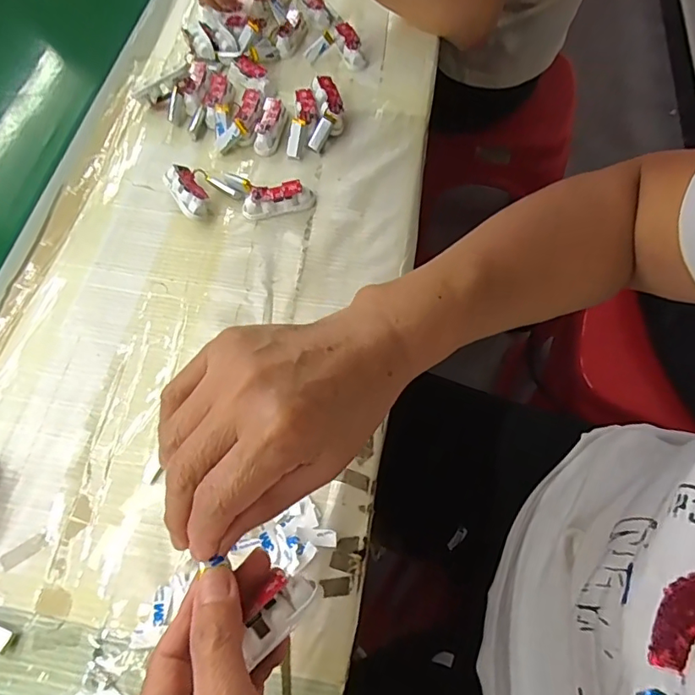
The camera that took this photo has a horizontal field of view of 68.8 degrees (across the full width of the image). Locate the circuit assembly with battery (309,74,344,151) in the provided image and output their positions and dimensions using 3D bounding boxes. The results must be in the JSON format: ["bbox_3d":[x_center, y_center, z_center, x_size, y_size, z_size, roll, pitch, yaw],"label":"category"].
[{"bbox_3d":[-0.019,-0.222,0.480,0.030,0.028,0.068,2,64,4],"label":"circuit assembly with battery"}]

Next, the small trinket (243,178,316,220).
[{"bbox_3d":[-0.060,-0.131,0.442,0.062,0.023,0.019,-12,64,-3],"label":"small trinket"}]

